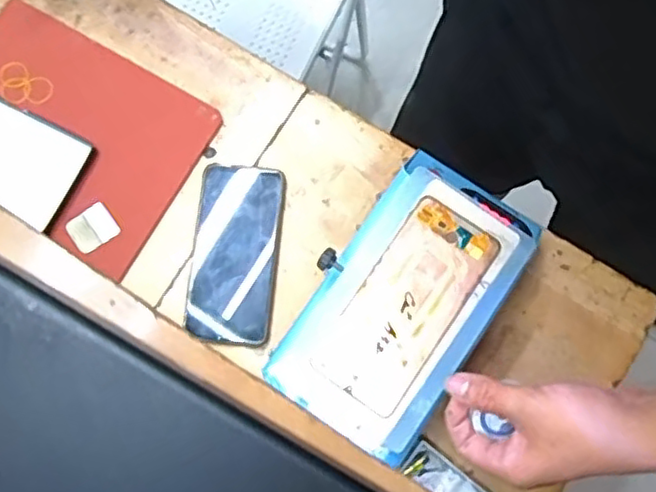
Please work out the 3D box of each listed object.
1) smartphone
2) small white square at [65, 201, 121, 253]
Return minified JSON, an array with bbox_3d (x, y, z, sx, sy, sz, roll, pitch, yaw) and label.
[{"bbox_3d":[-0.090,0.005,0.624,0.077,0.007,0.170,6,79,1],"label":"smartphone"},{"bbox_3d":[-0.225,-0.018,0.627,0.042,0.005,0.037,-35,81,-7],"label":"small white square"}]

